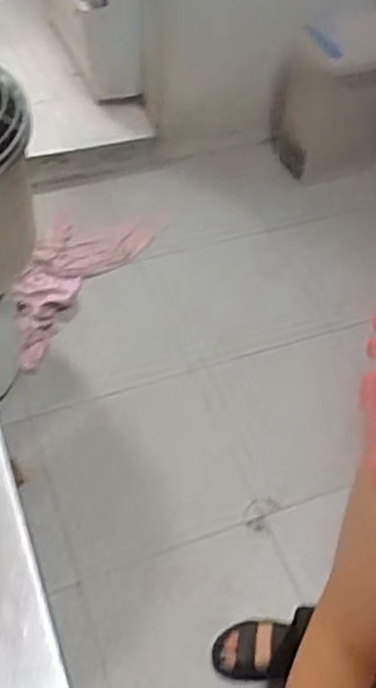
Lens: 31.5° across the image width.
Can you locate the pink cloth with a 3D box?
[{"bbox_3d":[-0.353,-0.189,1.866,0.321,0.063,0.659,15,51,10],"label":"pink cloth"}]

